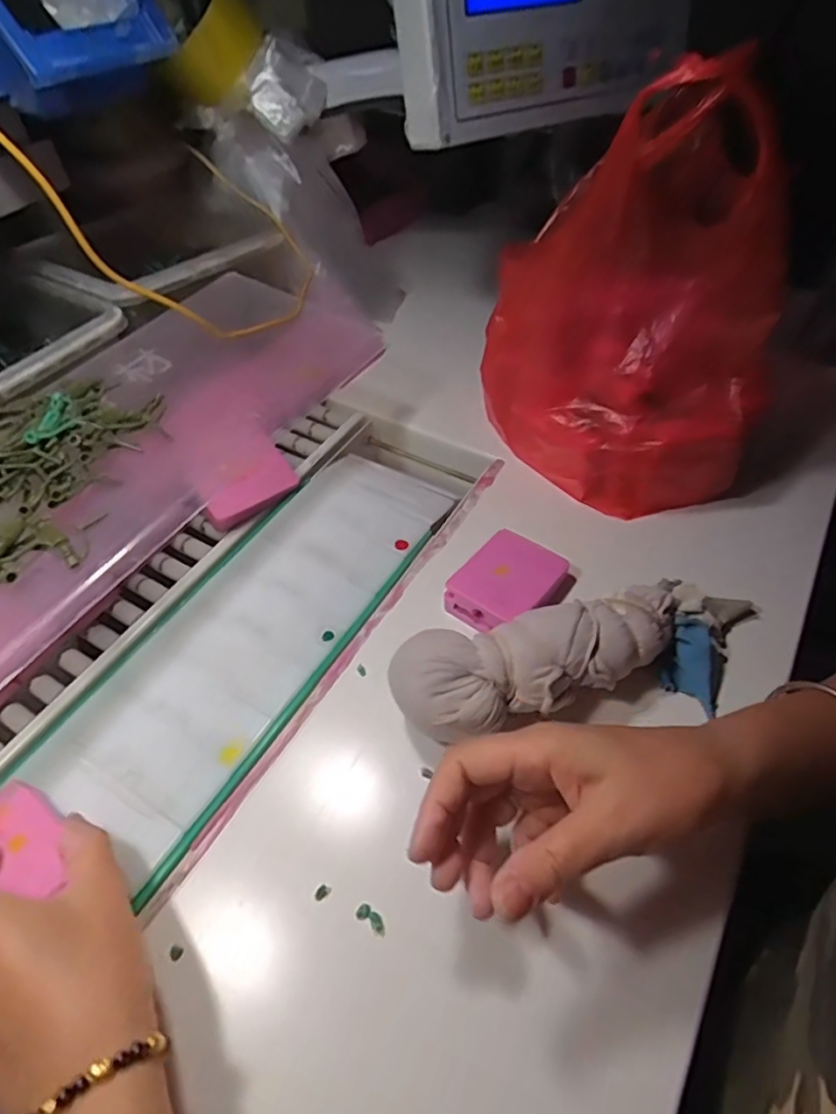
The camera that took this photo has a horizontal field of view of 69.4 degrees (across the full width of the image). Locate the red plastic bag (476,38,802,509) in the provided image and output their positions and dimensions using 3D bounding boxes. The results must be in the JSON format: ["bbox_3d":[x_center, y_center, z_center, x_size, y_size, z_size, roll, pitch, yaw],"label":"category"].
[{"bbox_3d":[0.155,-0.173,0.417,0.141,0.262,0.172,-27,55,-19],"label":"red plastic bag"}]

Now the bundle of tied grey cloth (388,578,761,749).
[{"bbox_3d":[0.110,0.059,0.368,0.247,0.048,0.066,-8,47,-18],"label":"bundle of tied grey cloth"}]

